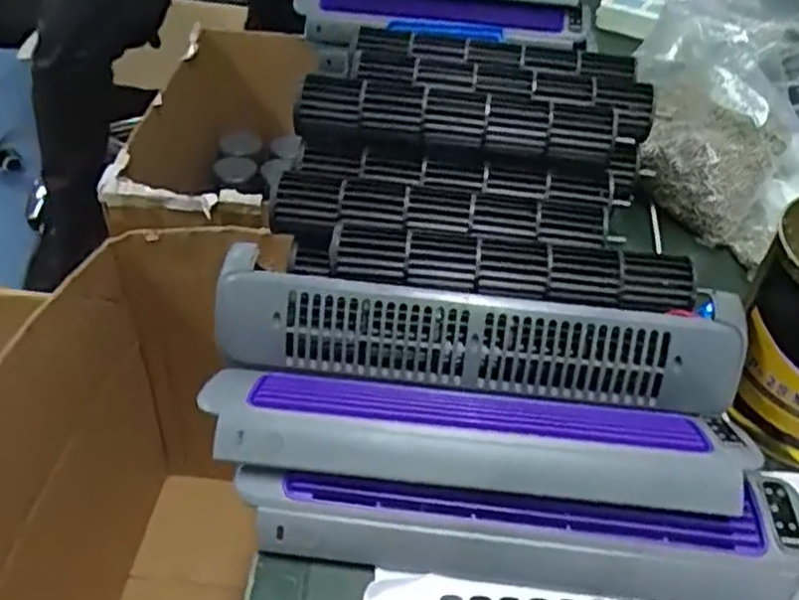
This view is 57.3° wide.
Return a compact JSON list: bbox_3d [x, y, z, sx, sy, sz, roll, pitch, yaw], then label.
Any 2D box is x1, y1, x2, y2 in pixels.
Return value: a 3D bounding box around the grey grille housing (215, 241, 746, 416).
[{"bbox_3d":[0.044,0.017,0.427,0.300,0.047,0.051,5,44,1],"label":"grey grille housing"}]

